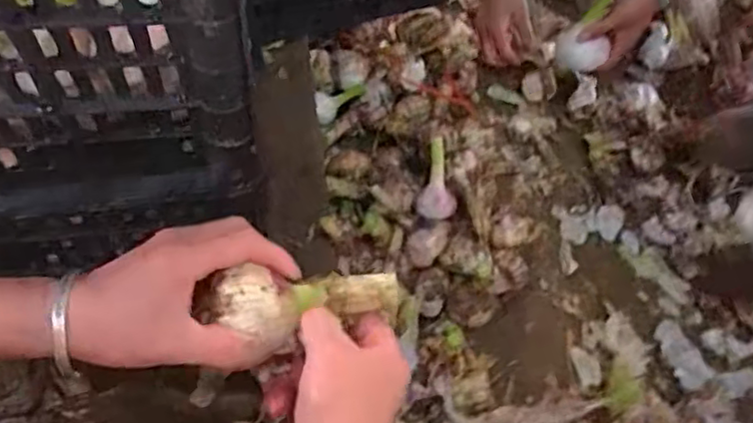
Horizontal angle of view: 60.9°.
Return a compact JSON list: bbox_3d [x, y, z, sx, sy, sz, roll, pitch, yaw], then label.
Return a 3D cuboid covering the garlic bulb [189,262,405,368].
[{"bbox_3d":[-0.042,0.060,0.373,0.111,0.039,0.044,-2,62,-19],"label":"garlic bulb"}]

